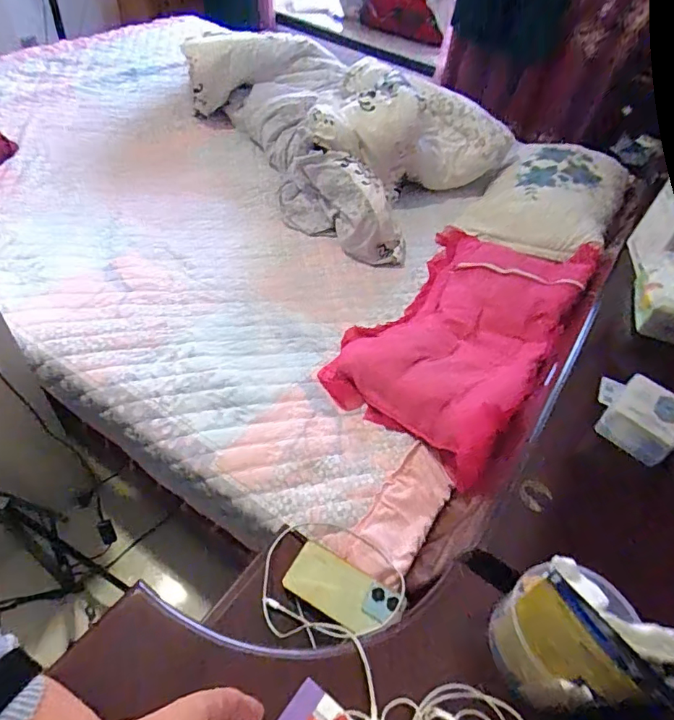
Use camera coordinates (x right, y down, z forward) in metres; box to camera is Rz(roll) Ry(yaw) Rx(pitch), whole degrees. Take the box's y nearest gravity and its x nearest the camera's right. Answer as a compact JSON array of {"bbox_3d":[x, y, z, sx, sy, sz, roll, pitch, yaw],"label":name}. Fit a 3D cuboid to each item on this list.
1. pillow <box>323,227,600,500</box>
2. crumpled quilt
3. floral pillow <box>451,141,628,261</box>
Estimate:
[{"bbox_3d":[0.277,-0.079,1.078,0.401,0.111,0.737,19,47,31],"label":"pillow"},{"bbox_3d":[0.031,-0.724,1.505,0.617,0.295,0.918,-30,59,-30],"label":"crumpled quilt"},{"bbox_3d":[0.606,-0.480,1.397,0.368,0.115,0.466,28,51,19],"label":"floral pillow"}]

